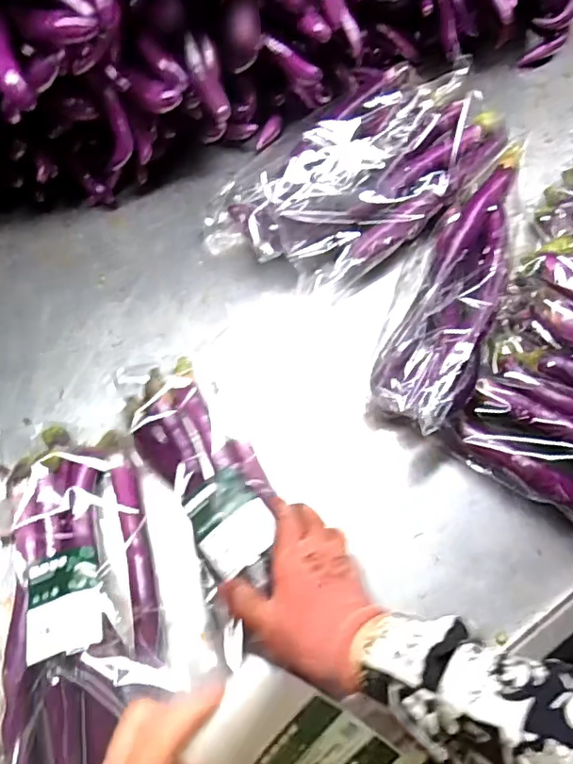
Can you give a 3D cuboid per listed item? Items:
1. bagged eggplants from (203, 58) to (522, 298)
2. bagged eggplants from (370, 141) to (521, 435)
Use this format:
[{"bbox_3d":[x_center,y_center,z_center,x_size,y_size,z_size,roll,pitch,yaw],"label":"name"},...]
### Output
[{"bbox_3d":[0.097,-0.249,0.665,0.360,0.092,0.206,-41,72,-17],"label":"bagged eggplants"},{"bbox_3d":[0.169,-0.102,0.588,0.095,0.079,0.345,19,67,8],"label":"bagged eggplants"}]

